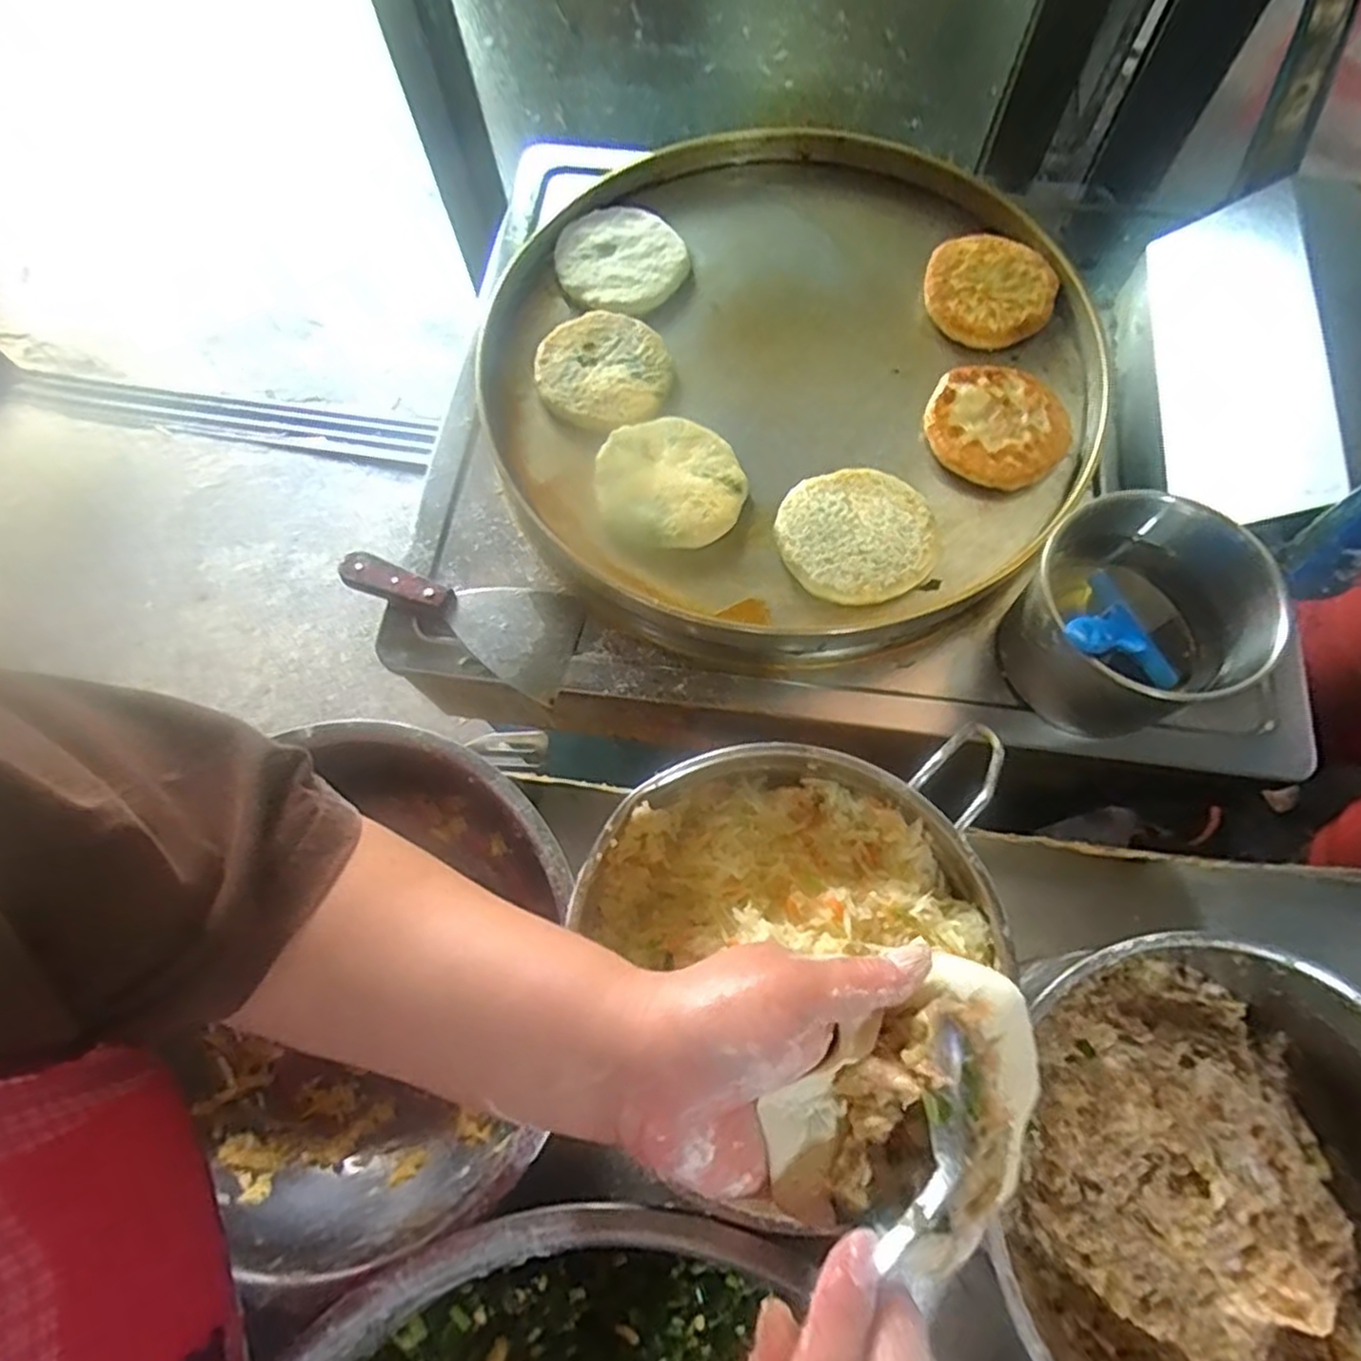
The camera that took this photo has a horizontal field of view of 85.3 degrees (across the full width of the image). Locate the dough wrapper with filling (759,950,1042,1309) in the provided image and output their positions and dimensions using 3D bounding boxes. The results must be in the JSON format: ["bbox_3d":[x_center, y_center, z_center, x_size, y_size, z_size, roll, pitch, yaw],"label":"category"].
[{"bbox_3d":[0.092,0.161,0.272,0.114,0.048,0.080,-40,74,-11],"label":"dough wrapper with filling"}]

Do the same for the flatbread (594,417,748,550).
[{"bbox_3d":[-0.011,-0.166,0.603,0.115,0.008,0.119,-1,71,2],"label":"flatbread"}]

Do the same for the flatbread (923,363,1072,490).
[{"bbox_3d":[0.262,-0.211,0.613,0.110,0.021,0.112,4,71,4],"label":"flatbread"}]

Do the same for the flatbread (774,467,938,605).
[{"bbox_3d":[0.138,-0.114,0.584,0.117,0.024,0.111,-1,71,2],"label":"flatbread"}]

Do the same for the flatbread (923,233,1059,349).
[{"bbox_3d":[0.275,-0.347,0.658,0.109,0.015,0.112,11,72,6],"label":"flatbread"}]

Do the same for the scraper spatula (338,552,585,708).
[{"bbox_3d":[-0.175,-0.064,0.610,0.199,0.035,0.089,25,74,10],"label":"scraper spatula"}]

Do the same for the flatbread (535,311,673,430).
[{"bbox_3d":[-0.067,-0.271,0.640,0.114,0.008,0.115,-1,71,2],"label":"flatbread"}]

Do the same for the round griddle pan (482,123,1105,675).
[{"bbox_3d":[0.095,-0.261,0.642,0.500,0.062,0.485,-1,71,2],"label":"round griddle pan"}]

